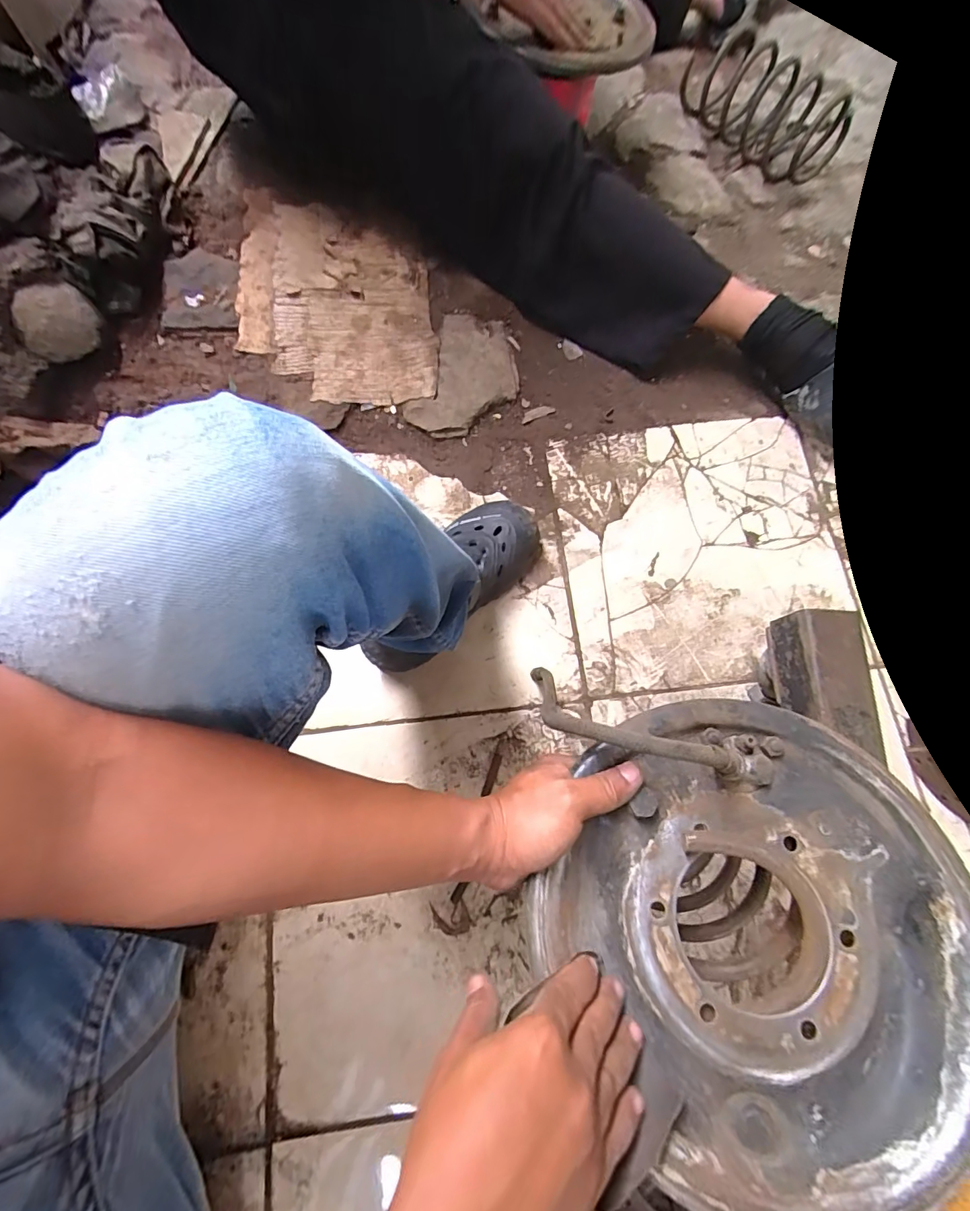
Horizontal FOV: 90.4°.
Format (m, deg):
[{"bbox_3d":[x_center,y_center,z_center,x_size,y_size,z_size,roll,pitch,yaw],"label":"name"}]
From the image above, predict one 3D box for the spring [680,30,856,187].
[{"bbox_3d":[0.491,-0.899,0.872,0.318,0.112,0.110,43,78,11],"label":"spring"}]

